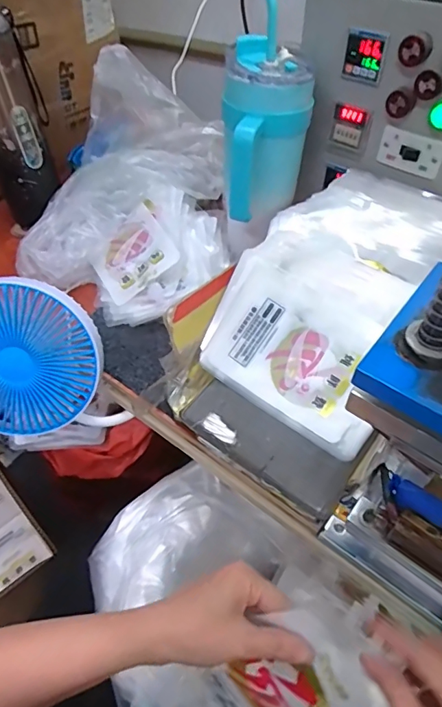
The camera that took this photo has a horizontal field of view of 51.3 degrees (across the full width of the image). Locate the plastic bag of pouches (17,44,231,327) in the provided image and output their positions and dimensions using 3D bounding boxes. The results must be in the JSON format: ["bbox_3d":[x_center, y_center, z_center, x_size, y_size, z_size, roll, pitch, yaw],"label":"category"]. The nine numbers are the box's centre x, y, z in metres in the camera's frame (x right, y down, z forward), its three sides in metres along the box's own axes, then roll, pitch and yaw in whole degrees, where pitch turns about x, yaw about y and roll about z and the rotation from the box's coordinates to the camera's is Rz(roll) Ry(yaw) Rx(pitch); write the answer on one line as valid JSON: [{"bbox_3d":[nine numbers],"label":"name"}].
[{"bbox_3d":[-0.122,-0.231,0.637,0.269,0.173,0.358,7,50,6],"label":"plastic bag of pouches"}]

